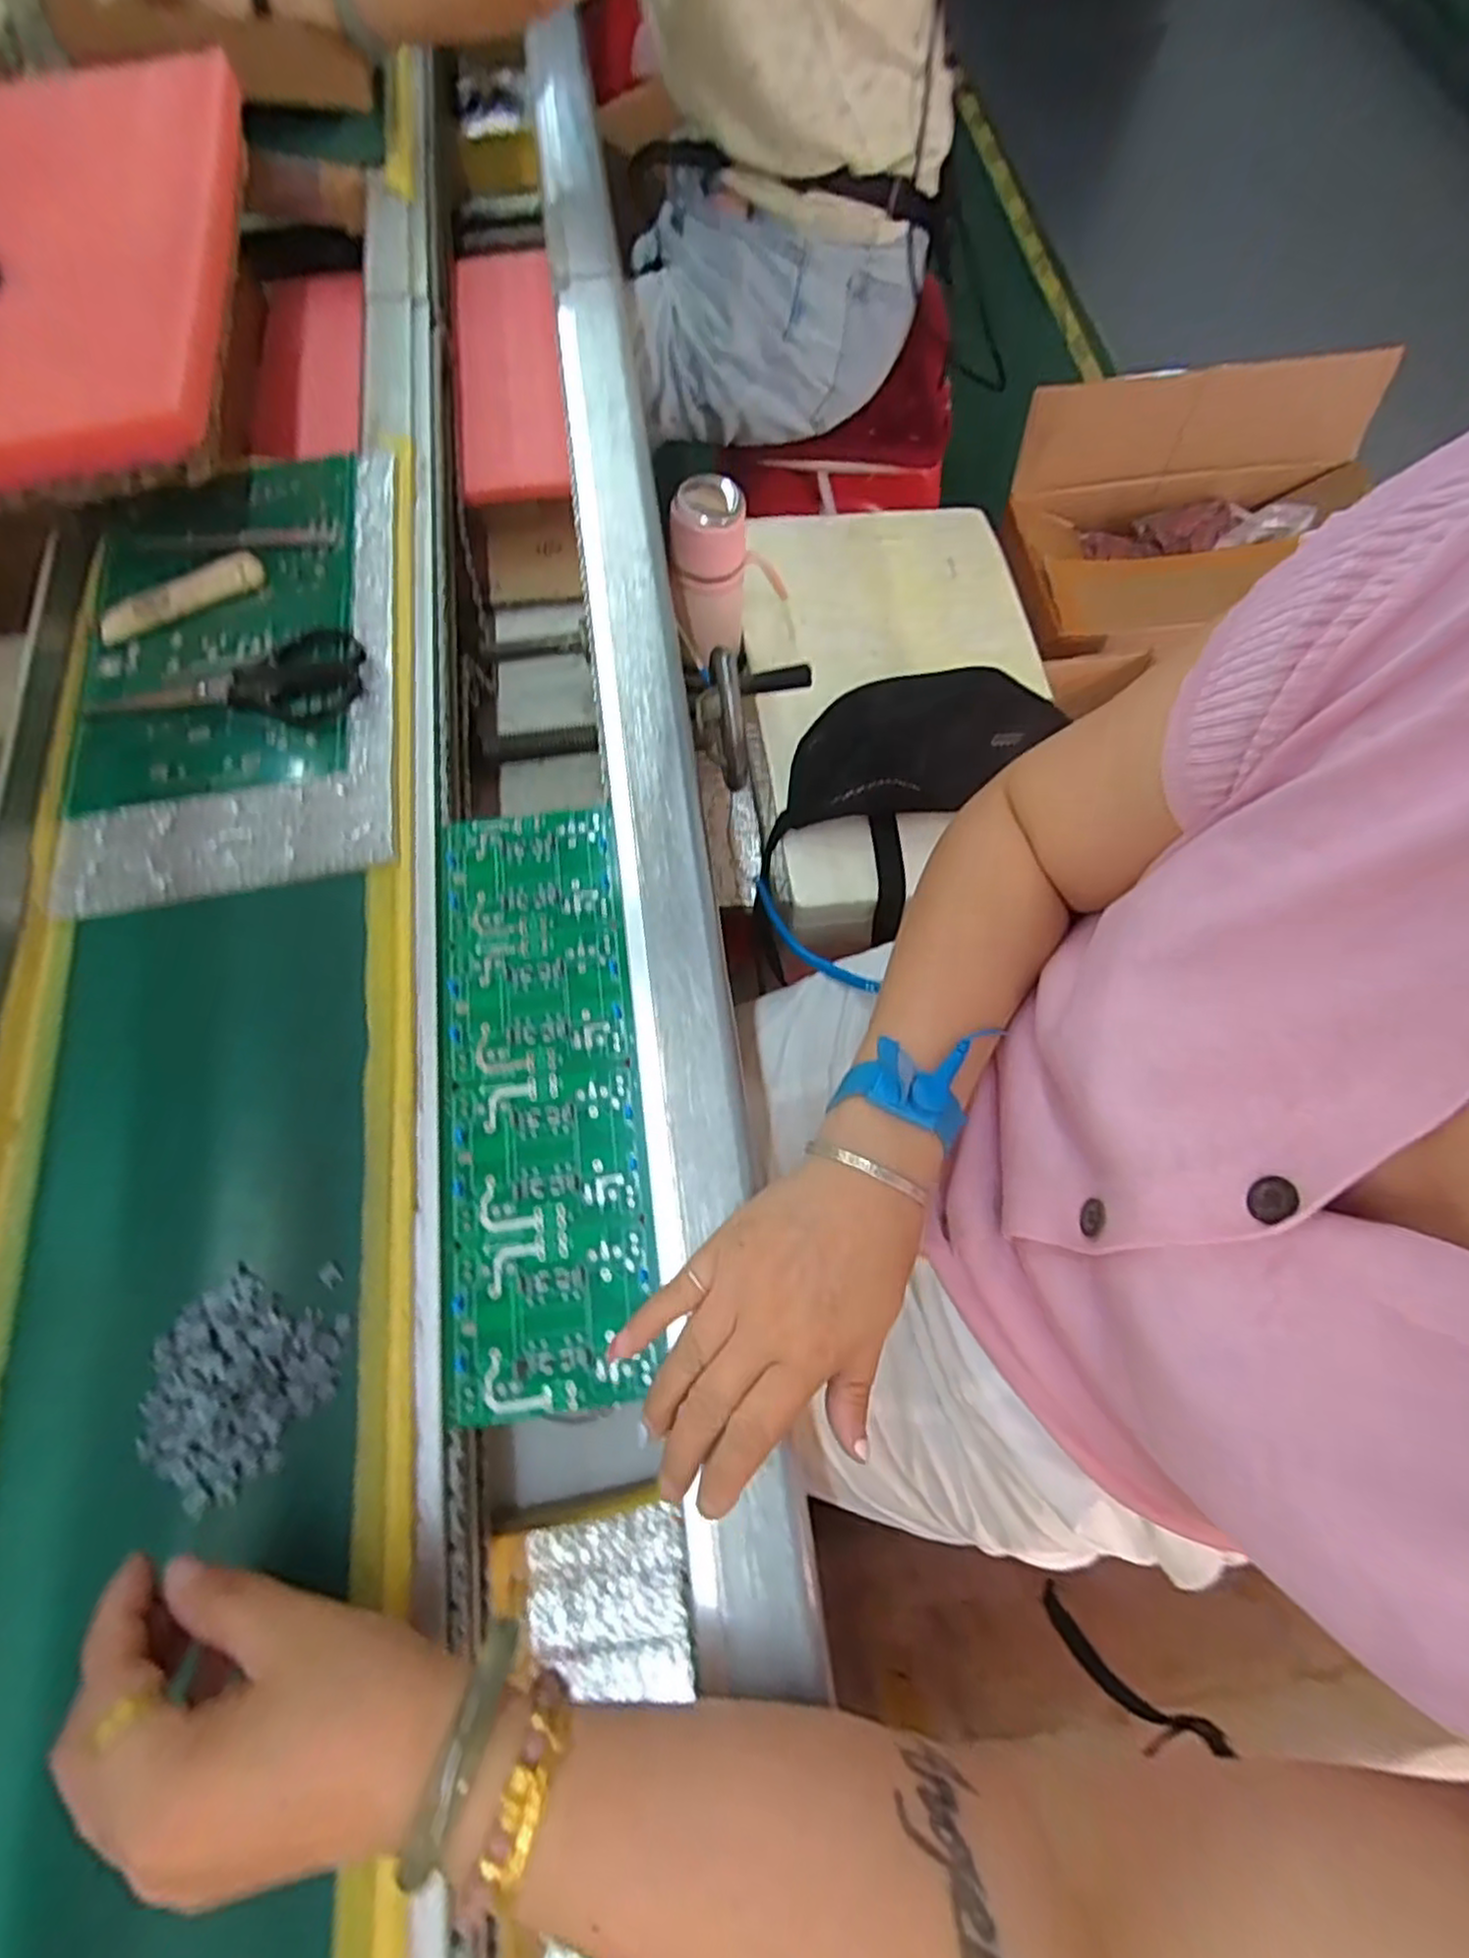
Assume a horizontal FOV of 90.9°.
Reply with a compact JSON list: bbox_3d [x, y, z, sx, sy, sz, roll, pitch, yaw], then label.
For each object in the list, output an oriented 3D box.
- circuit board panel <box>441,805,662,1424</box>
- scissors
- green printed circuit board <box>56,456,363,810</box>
[{"bbox_3d":[-0.095,0.046,0.352,0.088,0.005,0.285,-8,71,-2],"label":"circuit board panel"},{"bbox_3d":[-0.286,-0.159,0.402,0.158,0.014,0.054,-12,72,-3],"label":"scissors"},{"bbox_3d":[-0.304,-0.212,0.424,0.155,0.011,0.238,-9,73,0],"label":"green printed circuit board"}]

